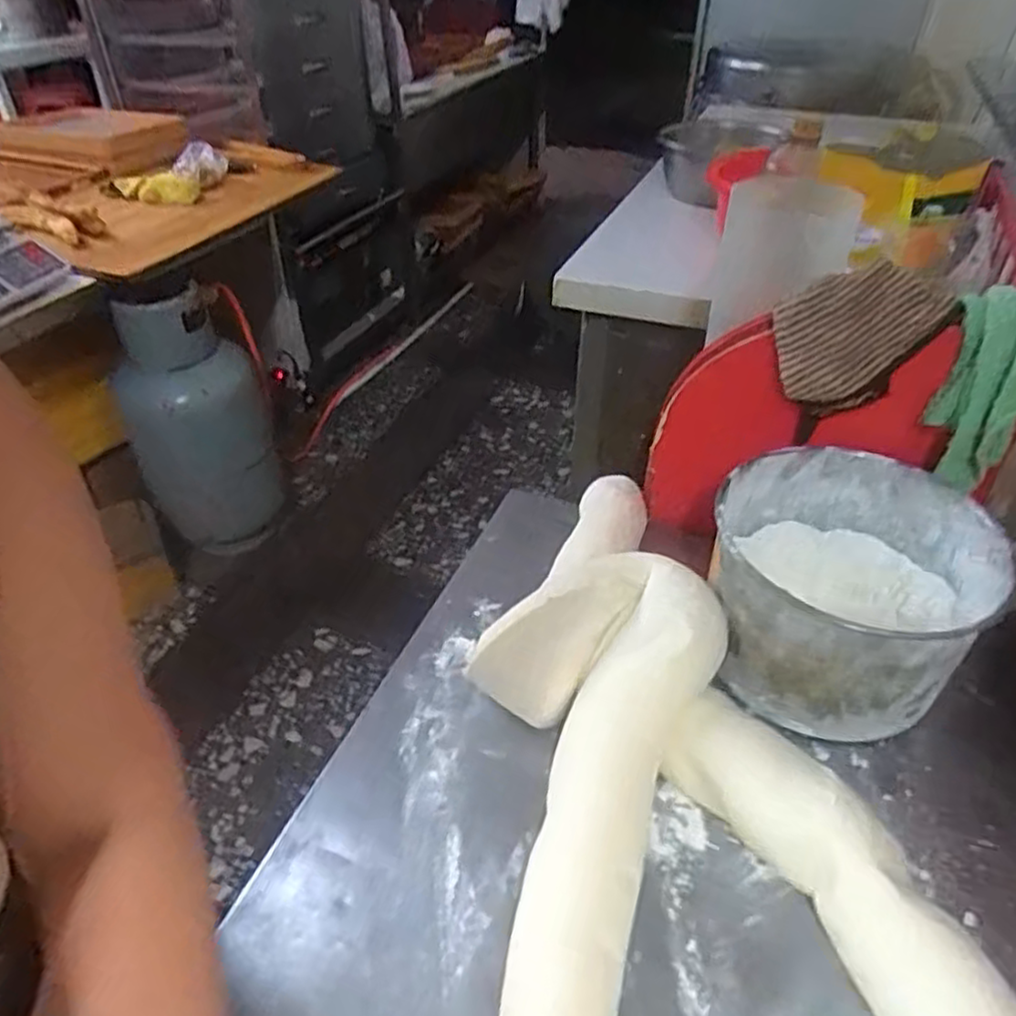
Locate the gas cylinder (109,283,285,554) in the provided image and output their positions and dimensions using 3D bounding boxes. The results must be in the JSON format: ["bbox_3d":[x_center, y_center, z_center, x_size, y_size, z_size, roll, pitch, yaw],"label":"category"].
[{"bbox_3d":[-0.737,-0.195,1.780,0.308,0.670,0.322,-13,42,-14],"label":"gas cylinder"}]

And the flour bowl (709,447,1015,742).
[{"bbox_3d":[0.270,0.060,0.601,0.197,0.125,0.212,0,40,0],"label":"flour bowl"}]

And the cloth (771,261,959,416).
[{"bbox_3d":[0.269,-0.136,0.584,0.102,0.123,0.018,29,40,2],"label":"cloth"}]

